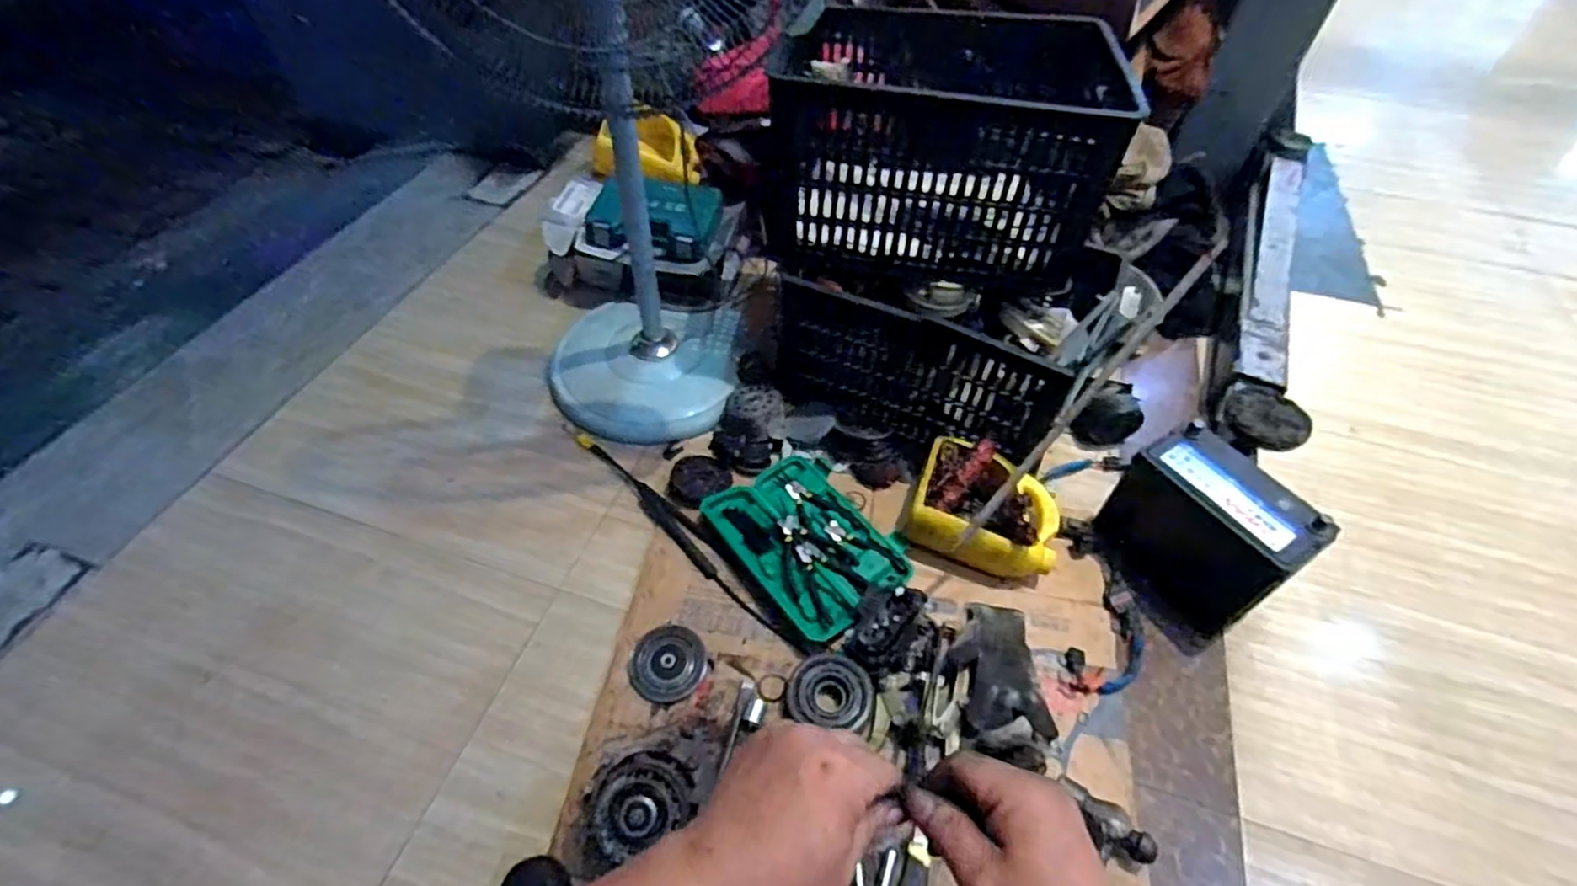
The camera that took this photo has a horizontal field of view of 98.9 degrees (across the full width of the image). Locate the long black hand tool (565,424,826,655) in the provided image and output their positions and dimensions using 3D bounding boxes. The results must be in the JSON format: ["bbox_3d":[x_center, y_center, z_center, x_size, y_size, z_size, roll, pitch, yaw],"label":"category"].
[{"bbox_3d":[-0.181,0.125,1.056,0.046,0.037,0.604,-36,61,-27],"label":"long black hand tool"}]

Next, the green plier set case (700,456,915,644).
[{"bbox_3d":[0.034,0.144,1.030,0.213,0.033,0.289,-32,59,-24],"label":"green plier set case"}]

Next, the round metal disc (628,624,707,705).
[{"bbox_3d":[-0.162,0.300,0.917,0.097,0.017,0.101,1,51,-1],"label":"round metal disc"}]

